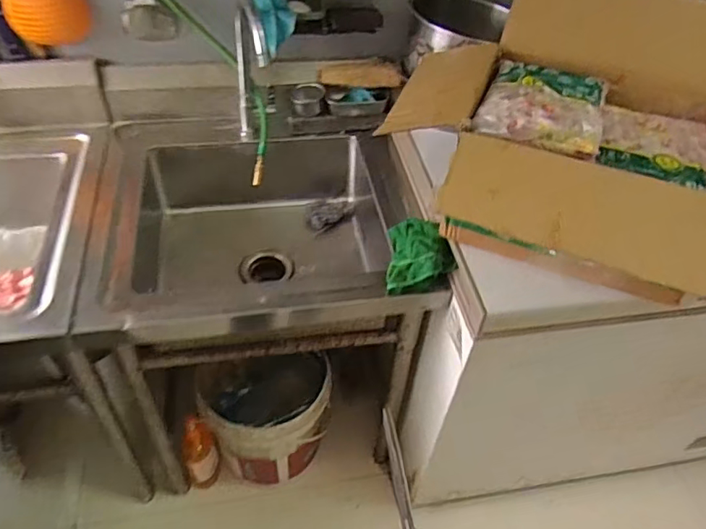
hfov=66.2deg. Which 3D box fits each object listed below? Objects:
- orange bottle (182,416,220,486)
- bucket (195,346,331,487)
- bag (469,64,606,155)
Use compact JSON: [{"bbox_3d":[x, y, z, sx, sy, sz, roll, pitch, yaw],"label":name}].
[{"bbox_3d":[-0.394,0.480,1.401,0.087,0.250,0.076,-13,47,-16],"label":"orange bottle"},{"bbox_3d":[-0.223,0.374,1.409,0.313,0.344,0.288,2,45,-2],"label":"bucket"},{"bbox_3d":[0.287,-0.245,0.814,0.172,0.034,0.242,18,47,14],"label":"bag"}]

